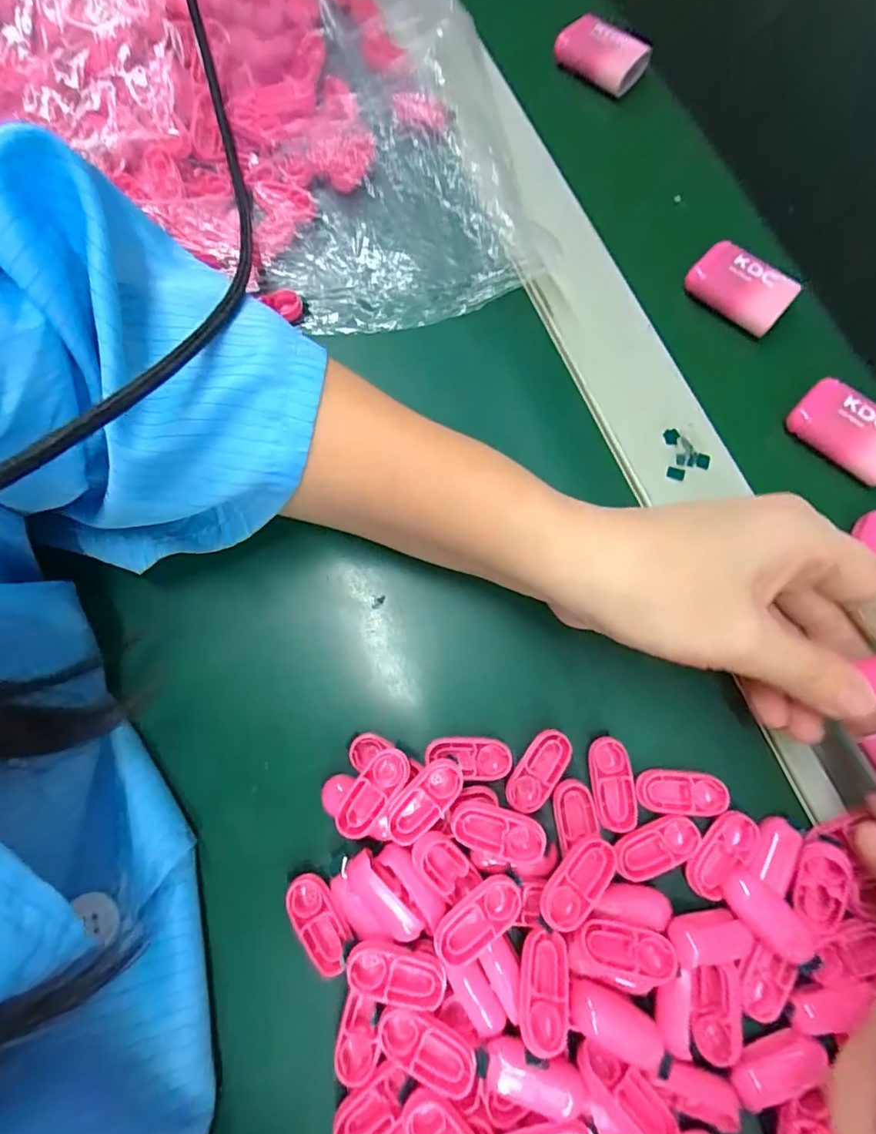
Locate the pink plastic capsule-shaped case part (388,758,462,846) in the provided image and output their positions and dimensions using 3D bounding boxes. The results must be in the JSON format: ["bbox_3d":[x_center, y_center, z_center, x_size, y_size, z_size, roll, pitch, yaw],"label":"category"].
[{"bbox_3d":[-0.005,0.088,0.198,0.015,0.008,0.034,42,77,11],"label":"pink plastic capsule-shaped case part"}]

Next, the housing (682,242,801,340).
[{"bbox_3d":[0.160,-0.147,0.277,0.051,0.013,0.031,43,77,11],"label":"housing"}]

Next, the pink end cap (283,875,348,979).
[{"bbox_3d":[-0.044,0.132,0.196,0.016,0.006,0.033,-28,76,-9],"label":"pink end cap"}]

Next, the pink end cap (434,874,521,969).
[{"bbox_3d":[0.014,0.124,0.187,0.034,0.008,0.015,-36,77,-10],"label":"pink end cap"}]

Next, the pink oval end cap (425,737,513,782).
[{"bbox_3d":[0.012,0.077,0.210,0.034,0.004,0.016,1,74,-1],"label":"pink oval end cap"}]

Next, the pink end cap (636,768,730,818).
[{"bbox_3d":[0.095,0.088,0.205,0.035,0.004,0.016,3,74,0],"label":"pink end cap"}]

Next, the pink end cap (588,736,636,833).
[{"bbox_3d":[0.068,0.085,0.207,0.016,0.004,0.033,-1,74,-1],"label":"pink end cap"}]

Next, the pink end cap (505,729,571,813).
[{"bbox_3d":[0.040,0.080,0.207,0.015,0.004,0.034,35,76,9],"label":"pink end cap"}]

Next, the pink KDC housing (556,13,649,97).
[{"bbox_3d":[0.101,-0.315,0.326,0.049,0.020,0.036,36,76,9],"label":"pink KDC housing"}]

